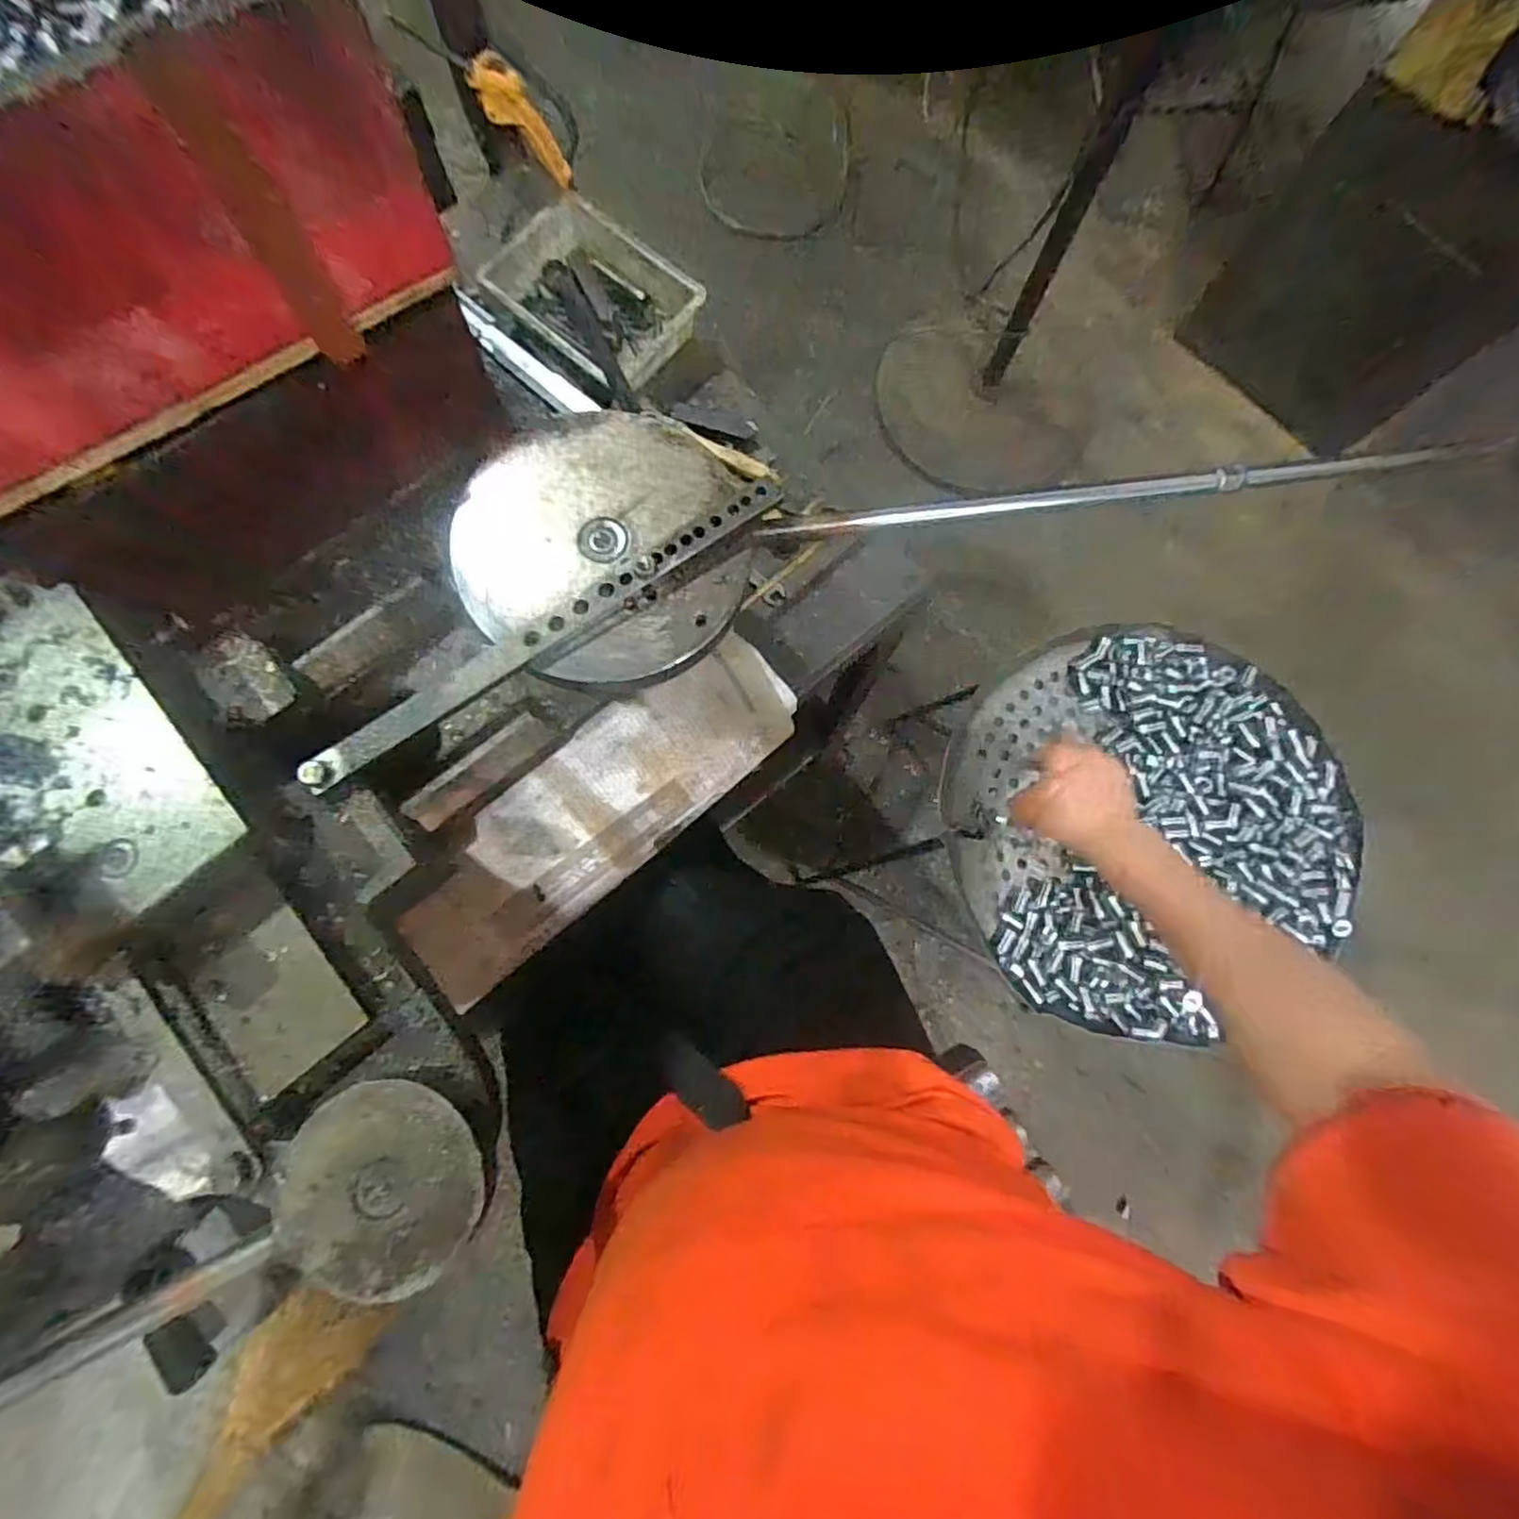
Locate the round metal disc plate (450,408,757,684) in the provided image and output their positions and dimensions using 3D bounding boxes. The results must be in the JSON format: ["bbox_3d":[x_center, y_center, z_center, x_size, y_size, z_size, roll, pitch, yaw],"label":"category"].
[{"bbox_3d":[-0.101,-0.141,0.442,0.182,0.014,0.185,0,78,-1],"label":"round metal disc plate"}]

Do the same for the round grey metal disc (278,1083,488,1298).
[{"bbox_3d":[-0.188,0.213,0.335,0.096,0.013,0.098,0,78,-1],"label":"round grey metal disc"}]

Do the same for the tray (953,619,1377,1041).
[{"bbox_3d":[0.355,0.050,0.647,0.368,0.039,0.350,0,78,-1],"label":"tray"}]

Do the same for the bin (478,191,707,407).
[{"bbox_3d":[-0.154,-0.408,0.615,0.181,0.053,0.139,41,80,7],"label":"bin"}]

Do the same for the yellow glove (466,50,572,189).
[{"bbox_3d":[-0.226,-0.608,0.652,0.045,0.124,0.020,-27,78,18],"label":"yellow glove"}]

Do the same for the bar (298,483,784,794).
[{"bbox_3d":[-0.124,-0.082,0.416,0.328,0.015,0.024,-33,80,-8],"label":"bar"}]

